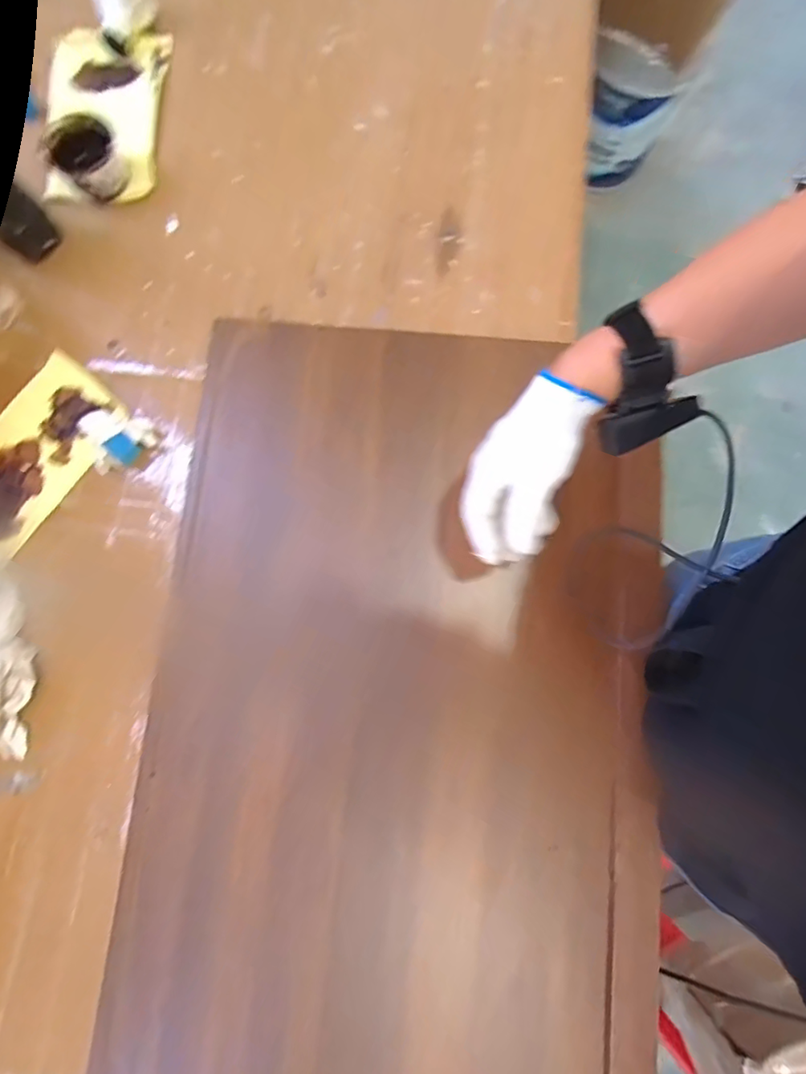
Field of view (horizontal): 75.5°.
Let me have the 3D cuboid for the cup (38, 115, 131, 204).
[{"bbox_3d":[-0.372,-0.444,0.615,0.072,0.062,0.067,0,80,0],"label":"cup"}]

